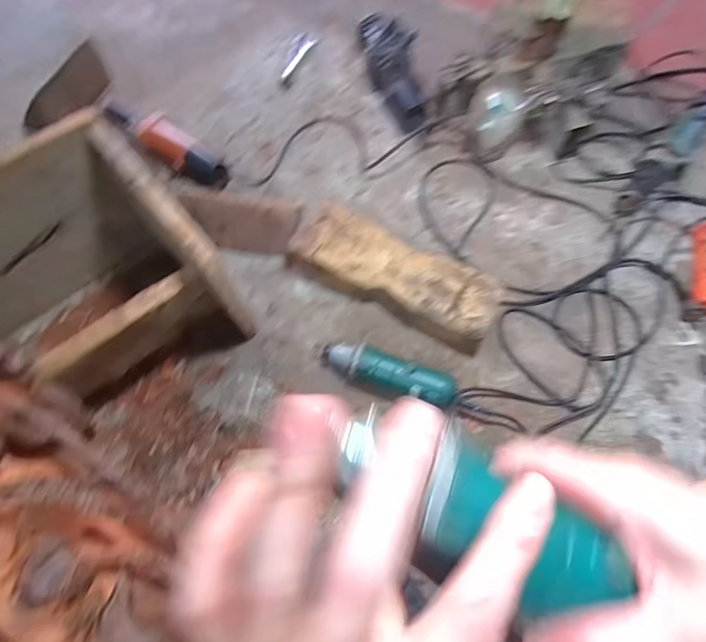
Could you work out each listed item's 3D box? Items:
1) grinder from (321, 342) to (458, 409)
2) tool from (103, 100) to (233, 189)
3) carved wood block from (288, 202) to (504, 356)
[{"bbox_3d":[0.048,0.076,0.604,0.199,0.059,0.052,20,66,6],"label":"grinder"},{"bbox_3d":[-0.382,-0.360,0.811,0.346,0.059,0.072,37,69,13],"label":"tool"},{"bbox_3d":[0.064,-0.070,0.662,0.328,0.078,0.116,29,69,12],"label":"carved wood block"}]

